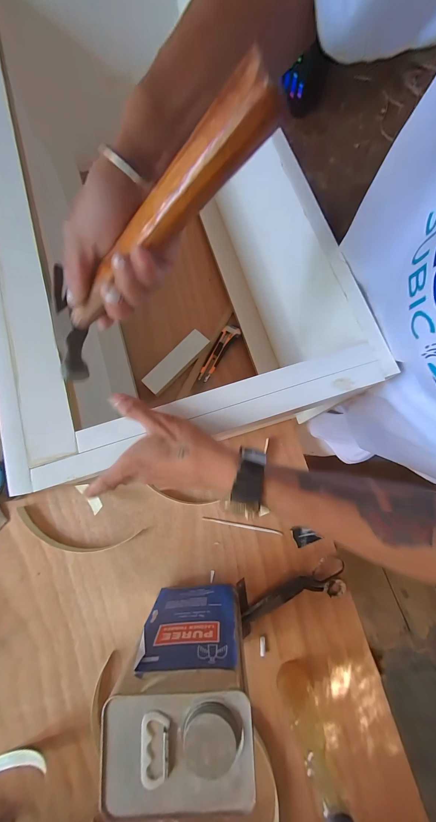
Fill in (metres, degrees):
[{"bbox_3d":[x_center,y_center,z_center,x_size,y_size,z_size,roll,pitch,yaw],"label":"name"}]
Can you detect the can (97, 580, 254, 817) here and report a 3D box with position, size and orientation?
[{"bbox_3d":[-0.038,0.367,0.379,0.154,0.239,0.111,-3,78,0],"label":"can"}]

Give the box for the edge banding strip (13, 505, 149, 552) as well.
[{"bbox_3d":[-0.281,0.249,0.518,0.250,0.017,0.066,11,78,3],"label":"edge banding strip"}]

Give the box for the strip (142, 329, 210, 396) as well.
[{"bbox_3d":[-0.094,-0.111,0.583,0.049,0.018,0.169,43,81,8],"label":"strip"}]

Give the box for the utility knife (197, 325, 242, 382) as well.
[{"bbox_3d":[-0.002,-0.134,0.591,0.037,0.018,0.145,34,80,7],"label":"utility knife"}]

